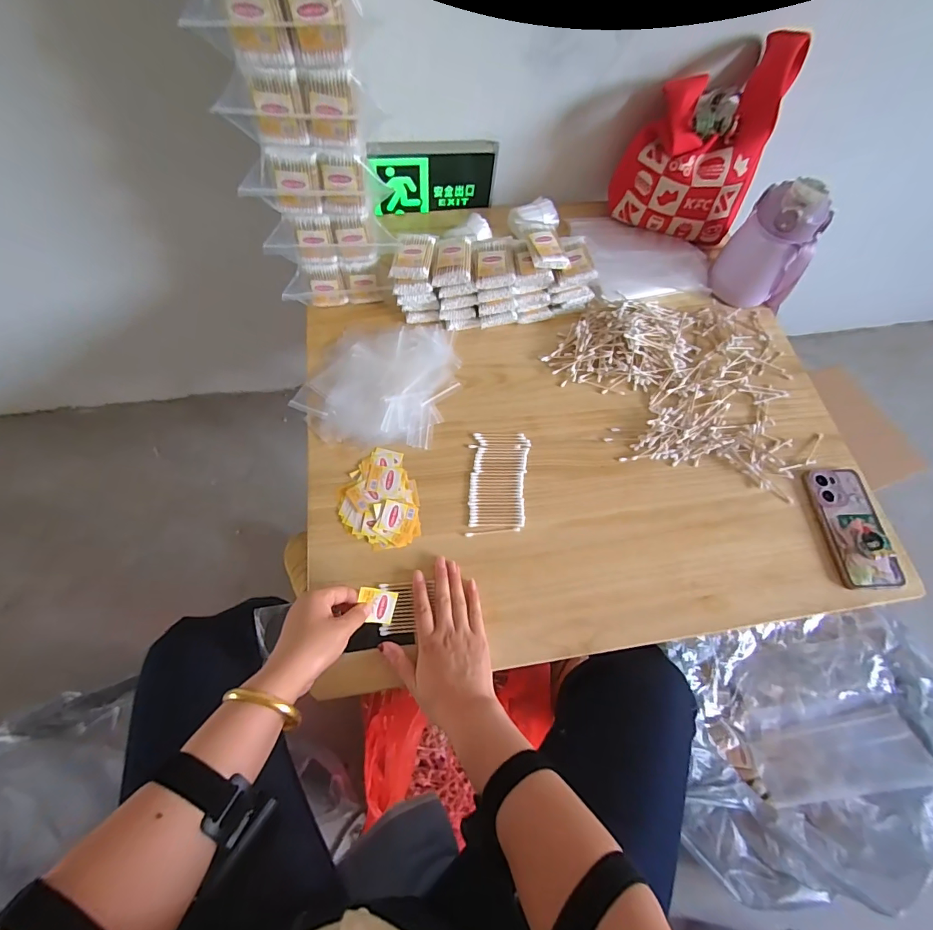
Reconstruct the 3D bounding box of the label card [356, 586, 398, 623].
[{"bbox_3d":[-0.102,0.161,0.500,0.041,0.006,0.039,12,90,-15],"label":"label card"}]

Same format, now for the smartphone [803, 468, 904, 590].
[{"bbox_3d":[0.509,0.077,0.579,0.080,0.017,0.161,-2,62,1],"label":"smartphone"}]

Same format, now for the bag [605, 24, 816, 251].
[{"bbox_3d":[0.376,-0.524,0.715,0.209,0.210,0.189,24,67,8],"label":"bag"}]

